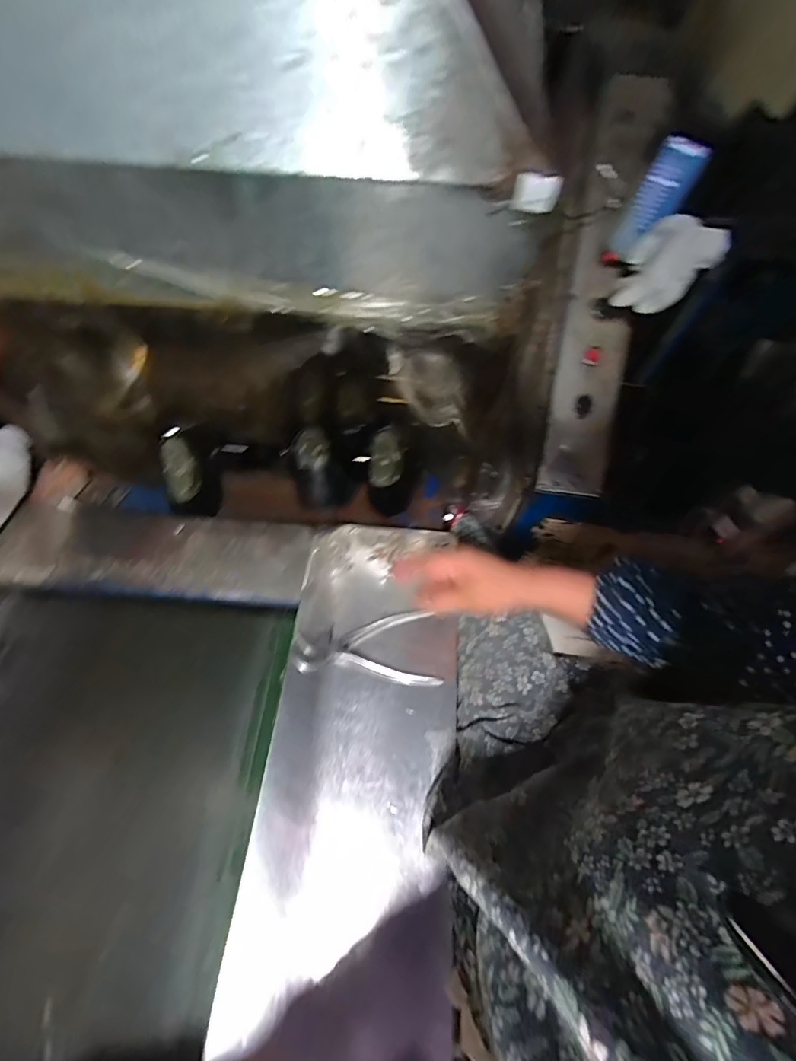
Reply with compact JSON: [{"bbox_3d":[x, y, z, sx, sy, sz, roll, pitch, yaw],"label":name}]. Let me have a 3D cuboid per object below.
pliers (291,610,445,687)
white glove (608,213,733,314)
[{"bbox_3d":[-0.039,0.153,0.579,0.187,0.013,0.095,2,60,-1],"label":"pliers"},{"bbox_3d":[0.411,-0.401,0.667,0.118,0.114,0.064,33,64,16],"label":"white glove"}]

